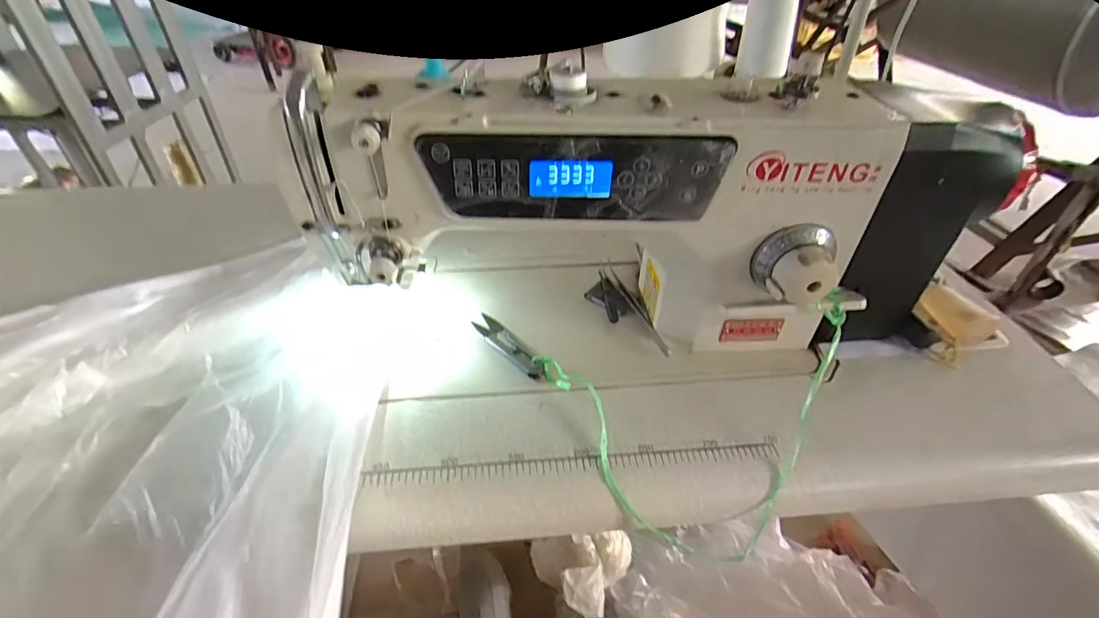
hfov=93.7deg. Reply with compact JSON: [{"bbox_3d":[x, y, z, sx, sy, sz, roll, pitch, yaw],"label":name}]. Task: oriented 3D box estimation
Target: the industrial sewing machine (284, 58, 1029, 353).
[{"bbox_3d":[0.082,-0.070,0.423,0.502,0.227,0.139,0,40,-1],"label":"industrial sewing machine"}]

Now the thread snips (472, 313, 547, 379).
[{"bbox_3d":[-0.037,0.033,0.472,0.024,0.006,0.093,-31,50,-32],"label":"thread snips"}]

